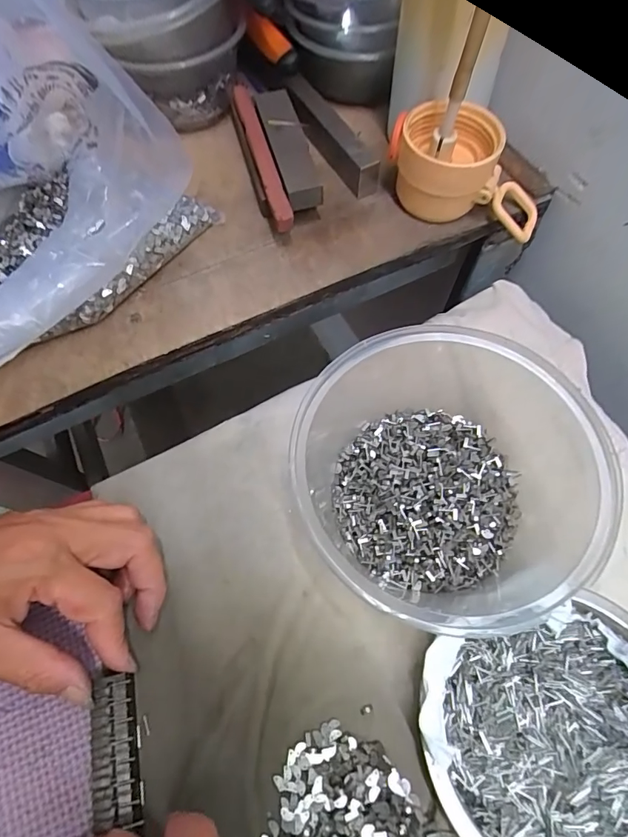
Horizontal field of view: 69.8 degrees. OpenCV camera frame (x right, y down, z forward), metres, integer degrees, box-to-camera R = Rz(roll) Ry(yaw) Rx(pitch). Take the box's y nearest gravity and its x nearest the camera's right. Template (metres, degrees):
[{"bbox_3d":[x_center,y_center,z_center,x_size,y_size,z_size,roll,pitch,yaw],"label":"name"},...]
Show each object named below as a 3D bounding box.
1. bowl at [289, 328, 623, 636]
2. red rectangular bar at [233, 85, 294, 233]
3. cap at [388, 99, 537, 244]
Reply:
[{"bbox_3d":[0.064,0.029,0.223,0.142,0.063,0.139,0,65,1],"label":"bowl"},{"bbox_3d":[-0.038,-0.184,0.321,0.012,0.034,0.136,-15,65,-6],"label":"red rectangular bar"},{"bbox_3d":[0.103,-0.163,0.301,0.109,0.057,0.058,18,66,9],"label":"cap"}]

